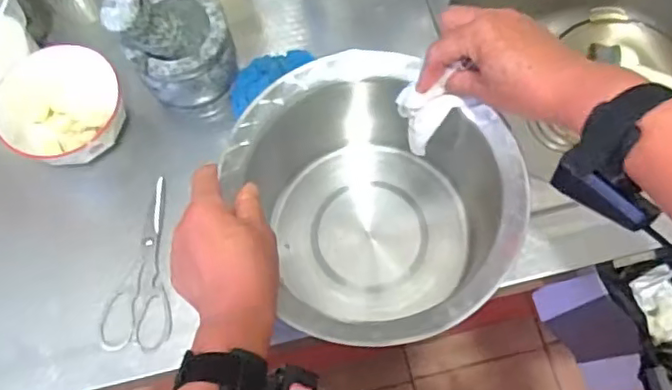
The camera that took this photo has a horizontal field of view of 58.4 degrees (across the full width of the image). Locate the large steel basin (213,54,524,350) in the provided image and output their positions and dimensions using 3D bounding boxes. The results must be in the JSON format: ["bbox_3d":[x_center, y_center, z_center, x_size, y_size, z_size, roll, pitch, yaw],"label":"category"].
[{"bbox_3d":[0.041,0.013,0.544,0.216,0.145,0.236,-1,69,2],"label":"large steel basin"}]

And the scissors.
[{"bbox_3d":[-0.200,0.067,0.593,0.065,0.007,0.169,-8,69,-1],"label":"scissors"}]

